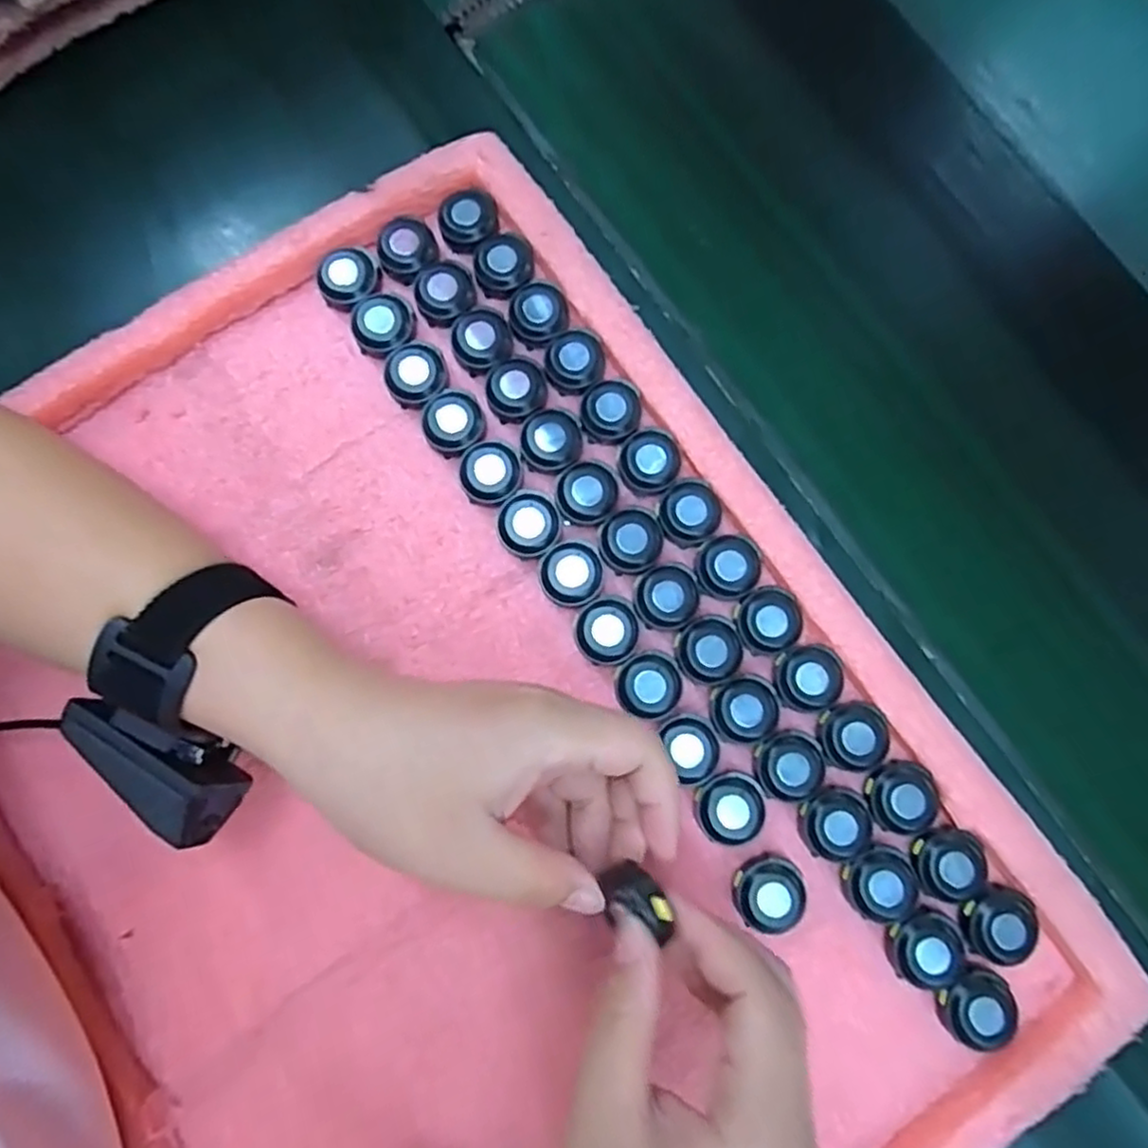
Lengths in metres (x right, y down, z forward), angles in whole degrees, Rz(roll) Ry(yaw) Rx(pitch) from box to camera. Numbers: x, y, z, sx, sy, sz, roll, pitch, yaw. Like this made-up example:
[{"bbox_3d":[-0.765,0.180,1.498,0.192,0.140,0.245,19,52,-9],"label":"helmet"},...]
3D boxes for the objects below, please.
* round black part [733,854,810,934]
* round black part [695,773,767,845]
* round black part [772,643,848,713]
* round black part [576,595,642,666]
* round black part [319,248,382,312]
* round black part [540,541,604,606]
[{"bbox_3d":[0.084,0.136,0.293,0.030,0.010,0.029,1,79,-3],"label":"round black part"},{"bbox_3d":[0.068,0.101,0.299,0.030,0.012,0.028,1,79,-3],"label":"round black part"},{"bbox_3d":[0.105,0.046,0.308,0.030,0.008,0.028,-18,80,-7],"label":"round black part"},{"bbox_3d":[0.016,0.025,0.311,0.030,0.014,0.028,0,76,1],"label":"round black part"},{"bbox_3d":[-0.109,-0.143,0.338,0.028,0.014,0.029,1,79,-3],"label":"round black part"},{"bbox_3d":[-0.001,0.001,0.317,0.028,0.014,0.028,1,79,-3],"label":"round black part"}]

